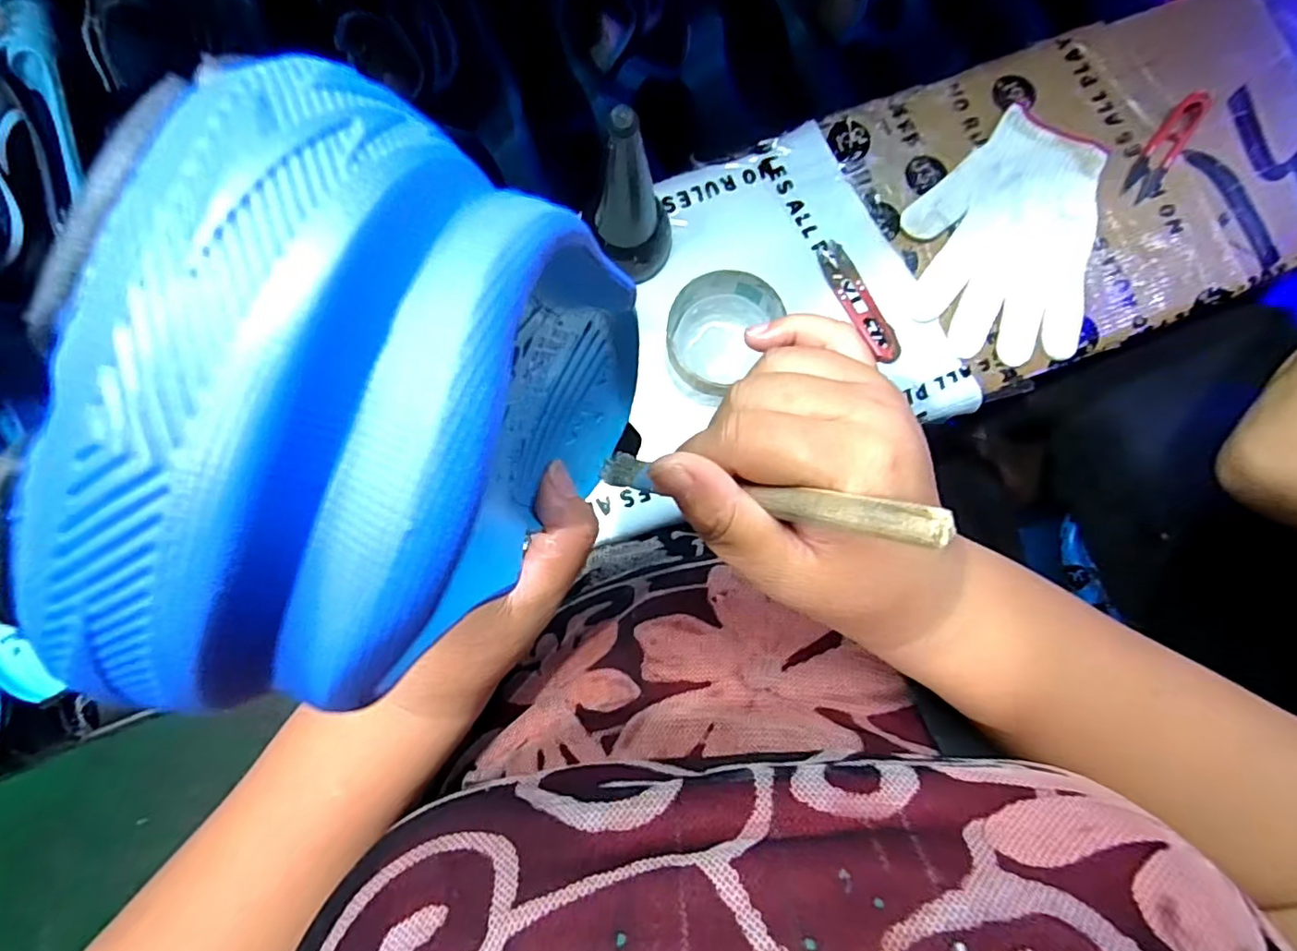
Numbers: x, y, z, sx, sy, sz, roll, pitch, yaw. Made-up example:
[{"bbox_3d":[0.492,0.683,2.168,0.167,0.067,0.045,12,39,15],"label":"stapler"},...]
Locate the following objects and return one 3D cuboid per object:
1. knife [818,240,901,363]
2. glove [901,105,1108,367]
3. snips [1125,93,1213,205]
[{"bbox_3d":[0.160,-0.134,0.458,0.022,0.005,0.103,-25,85,-3],"label":"knife"},{"bbox_3d":[0.274,-0.184,0.461,0.142,0.012,0.187,8,84,0],"label":"glove"},{"bbox_3d":[0.414,-0.263,0.474,0.026,0.008,0.104,37,85,3],"label":"snips"}]

